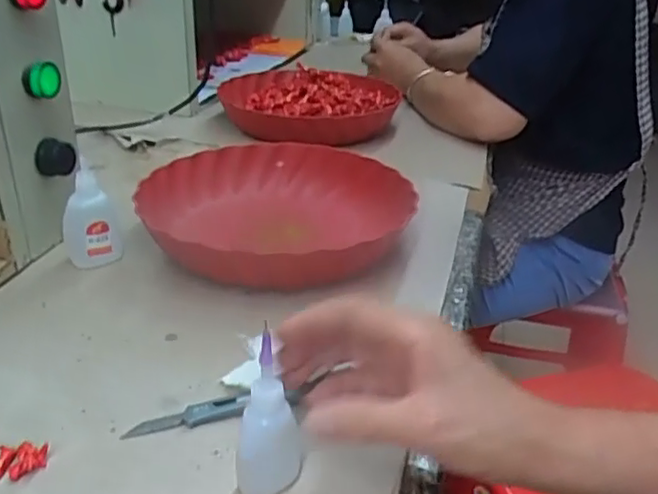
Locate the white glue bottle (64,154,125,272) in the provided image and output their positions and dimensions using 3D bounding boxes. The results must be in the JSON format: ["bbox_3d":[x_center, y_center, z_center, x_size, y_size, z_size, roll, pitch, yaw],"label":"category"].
[{"bbox_3d":[-0.195,-0.027,0.518,0.043,0.088,0.024,-13,32,-27],"label":"white glue bottle"}]

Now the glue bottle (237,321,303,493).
[{"bbox_3d":[-0.030,0.084,0.320,0.031,0.088,0.028,2,28,0],"label":"glue bottle"}]

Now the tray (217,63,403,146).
[{"bbox_3d":[-0.030,-0.195,0.849,0.220,0.058,0.239,-8,30,-19],"label":"tray"}]

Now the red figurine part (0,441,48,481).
[{"bbox_3d":[-0.165,0.114,0.338,0.026,0.010,0.022,2,28,-1],"label":"red figurine part"}]

